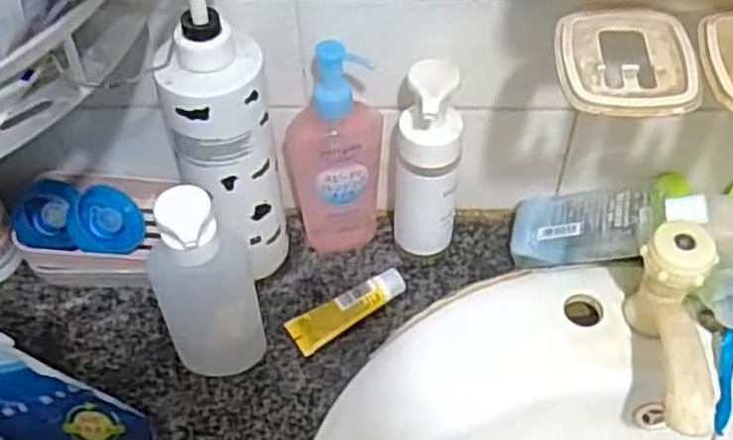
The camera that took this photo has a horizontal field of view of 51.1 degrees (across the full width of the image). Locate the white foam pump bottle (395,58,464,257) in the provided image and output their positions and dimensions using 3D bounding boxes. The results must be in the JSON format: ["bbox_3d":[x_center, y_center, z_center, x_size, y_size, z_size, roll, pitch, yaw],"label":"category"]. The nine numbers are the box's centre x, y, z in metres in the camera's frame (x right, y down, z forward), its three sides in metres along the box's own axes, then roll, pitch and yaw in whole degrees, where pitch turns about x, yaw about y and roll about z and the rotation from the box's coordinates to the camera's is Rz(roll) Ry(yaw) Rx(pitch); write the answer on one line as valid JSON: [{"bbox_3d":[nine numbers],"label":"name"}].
[{"bbox_3d":[0.046,-0.038,0.567,0.047,0.175,0.051,8,51,8],"label":"white foam pump bottle"}]

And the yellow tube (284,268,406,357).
[{"bbox_3d":[-0.013,0.068,0.589,0.095,0.020,0.028,-26,55,-19],"label":"yellow tube"}]

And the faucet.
[{"bbox_3d":[0.200,0.081,0.508,0.045,0.096,0.130,9,51,9],"label":"faucet"}]

